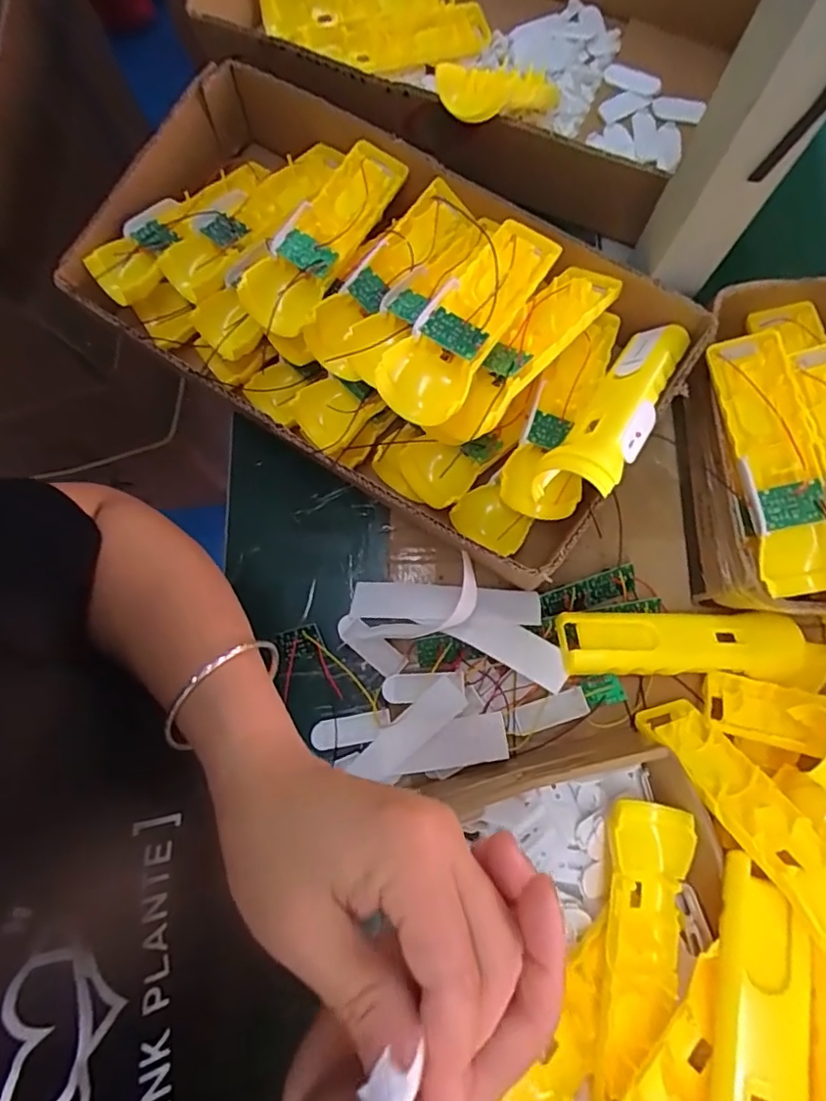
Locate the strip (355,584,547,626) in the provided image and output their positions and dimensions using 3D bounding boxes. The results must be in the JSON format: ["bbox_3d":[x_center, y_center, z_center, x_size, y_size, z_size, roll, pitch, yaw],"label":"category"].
[{"bbox_3d":[0.022,0.039,0.423,0.134,0.007,0.031,0,51,13],"label":"strip"}]

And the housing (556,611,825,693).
[{"bbox_3d":[0.195,0.064,0.399,0.188,0.027,0.049,4,80,1],"label":"housing"}]

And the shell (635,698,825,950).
[{"bbox_3d":[0.203,0.155,0.350,0.046,0.031,0.165,-29,39,-5],"label":"shell"}]

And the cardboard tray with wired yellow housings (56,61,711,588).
[{"bbox_3d":[-0.027,-0.168,0.421,0.404,0.134,0.222,33,82,6],"label":"cardboard tray with wired yellow housings"}]

